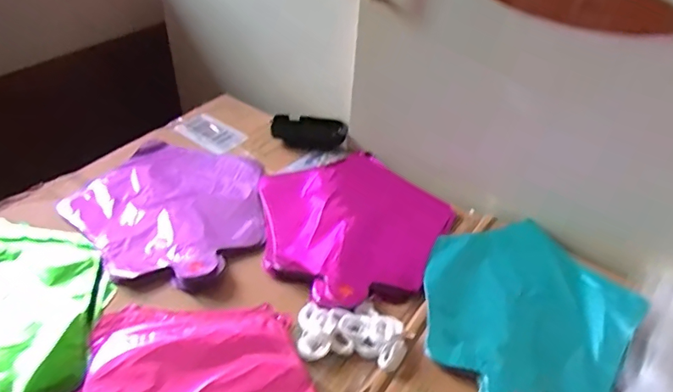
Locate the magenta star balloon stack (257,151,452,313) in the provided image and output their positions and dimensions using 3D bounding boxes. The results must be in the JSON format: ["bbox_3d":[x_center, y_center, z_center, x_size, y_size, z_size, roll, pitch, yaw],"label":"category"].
[{"bbox_3d":[0.024,0.028,0.603,0.232,0.020,0.232,-14,45,-20],"label":"magenta star balloon stack"}]

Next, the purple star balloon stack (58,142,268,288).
[{"bbox_3d":[-0.194,0.007,0.604,0.241,0.019,0.224,29,47,24],"label":"purple star balloon stack"}]

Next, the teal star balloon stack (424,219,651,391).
[{"bbox_3d":[0.193,0.111,0.509,0.204,0.016,0.253,29,47,25],"label":"teal star balloon stack"}]

